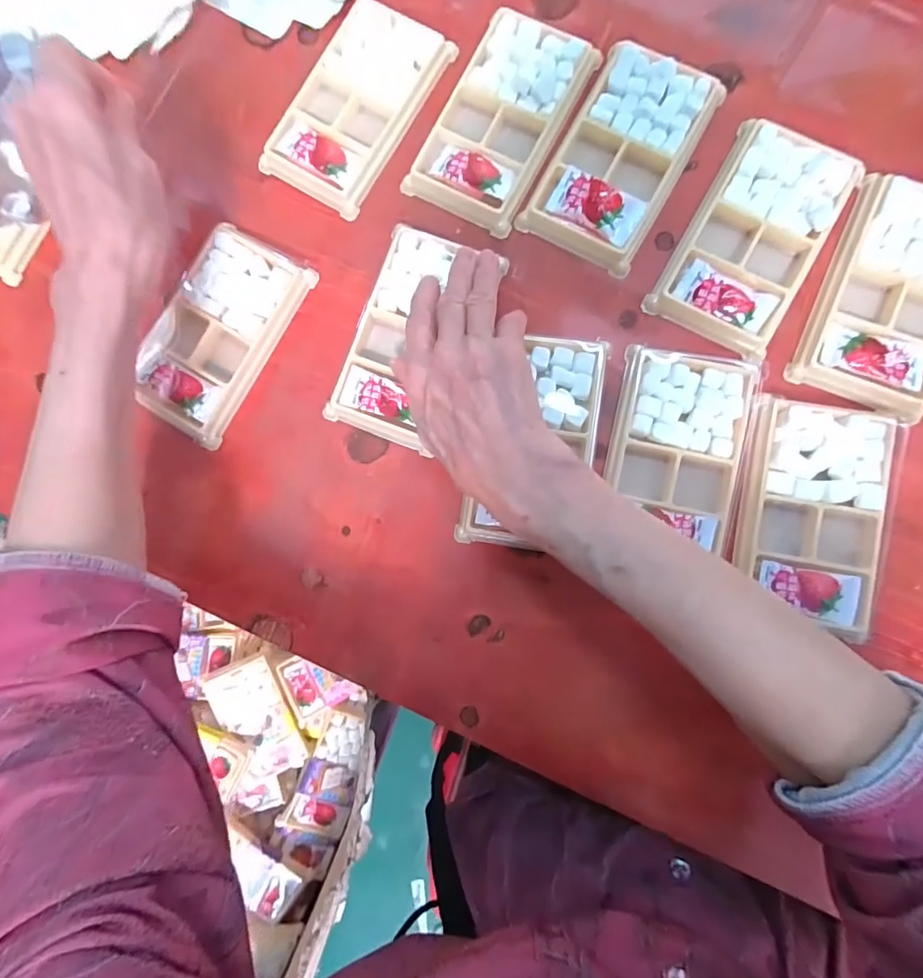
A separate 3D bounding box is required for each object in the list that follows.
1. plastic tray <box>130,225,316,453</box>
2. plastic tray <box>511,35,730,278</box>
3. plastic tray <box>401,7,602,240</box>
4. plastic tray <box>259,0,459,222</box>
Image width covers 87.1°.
[{"bbox_3d":[-0.164,-0.106,0.325,0.072,0.020,0.133,31,89,7],"label":"plastic tray"},{"bbox_3d":[0.100,-0.214,0.311,0.081,0.016,0.131,29,89,7],"label":"plastic tray"},{"bbox_3d":[0.026,-0.241,0.316,0.074,0.010,0.130,29,89,7],"label":"plastic tray"},{"bbox_3d":[-0.070,-0.259,0.327,0.074,0.011,0.133,32,89,7],"label":"plastic tray"}]

